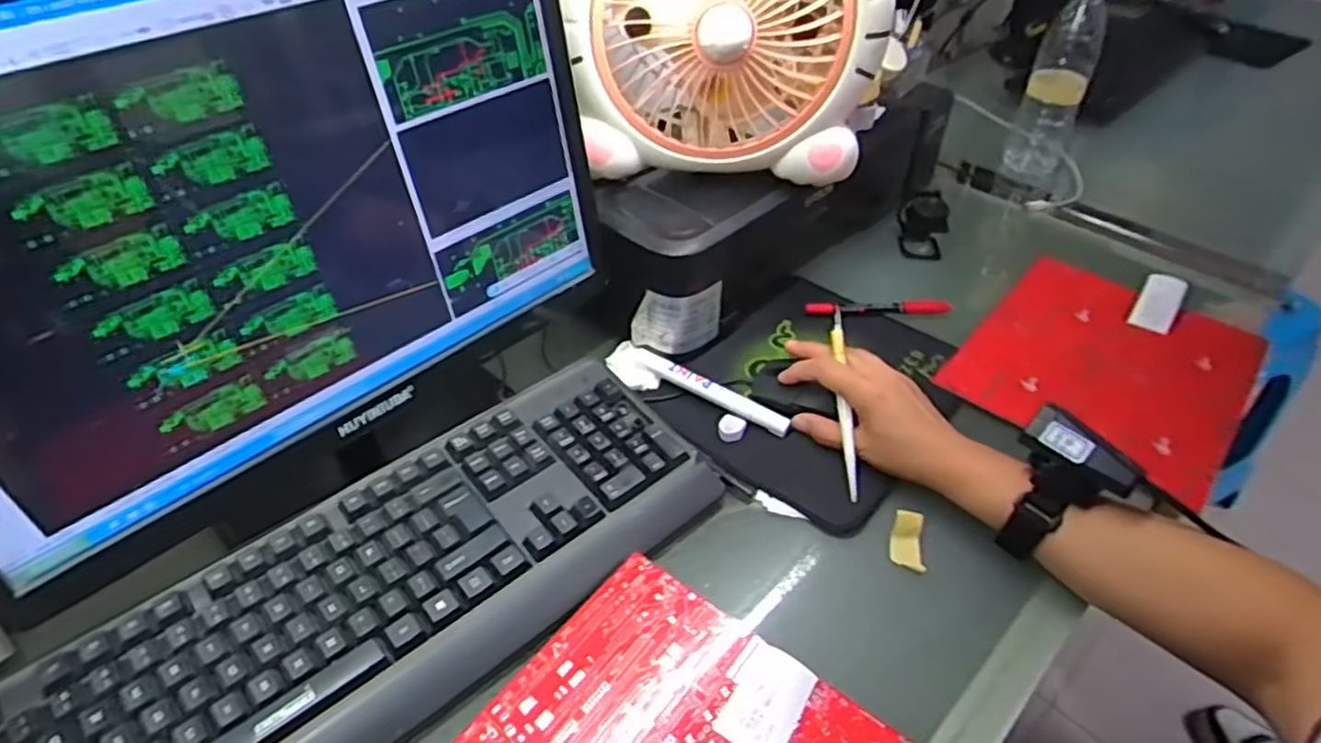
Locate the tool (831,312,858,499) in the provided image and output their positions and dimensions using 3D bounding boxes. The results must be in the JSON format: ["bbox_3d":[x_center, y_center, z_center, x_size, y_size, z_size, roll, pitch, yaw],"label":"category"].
[{"bbox_3d":[0.141,0.023,0.561,0.010,0.015,0.153,0,76,-1],"label":"tool"}]

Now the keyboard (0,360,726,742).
[{"bbox_3d":[-0.164,0.132,0.457,0.429,0.031,0.158,-31,52,-30],"label":"keyboard"}]

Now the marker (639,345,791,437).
[{"bbox_3d":[0.039,0.016,0.602,0.144,0.020,0.018,27,48,25],"label":"marker"}]

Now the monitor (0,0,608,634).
[{"bbox_3d":[-0.216,-0.067,0.442,0.083,0.336,0.427,28,49,27],"label":"monitor"}]

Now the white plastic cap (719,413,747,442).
[{"bbox_3d":[0.058,0.044,0.588,0.022,0.007,0.025,8,43,7],"label":"white plastic cap"}]

